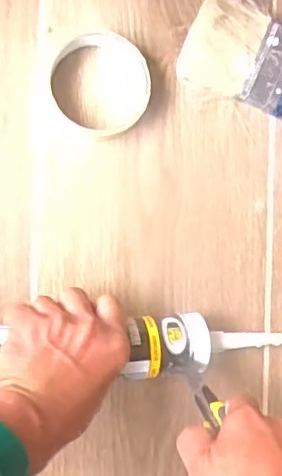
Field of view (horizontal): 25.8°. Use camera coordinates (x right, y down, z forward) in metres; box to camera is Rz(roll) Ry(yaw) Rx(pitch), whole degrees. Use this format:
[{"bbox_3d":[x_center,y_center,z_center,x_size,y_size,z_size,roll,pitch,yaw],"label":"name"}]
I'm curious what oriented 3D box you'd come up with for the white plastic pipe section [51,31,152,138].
[{"bbox_3d":[-0.032,-0.126,0.496,0.074,0.016,0.085,-10,91,-7],"label":"white plastic pipe section"}]

